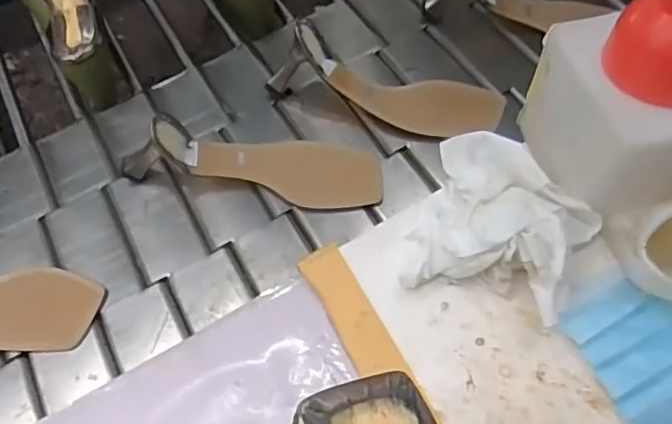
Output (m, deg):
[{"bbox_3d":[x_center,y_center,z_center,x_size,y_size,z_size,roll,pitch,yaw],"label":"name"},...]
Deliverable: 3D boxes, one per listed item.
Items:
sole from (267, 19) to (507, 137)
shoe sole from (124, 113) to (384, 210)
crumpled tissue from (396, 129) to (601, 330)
[{"bbox_3d":[0.050,-0.130,0.565,0.232,0.062,0.069,18,63,13],"label":"sole"},{"bbox_3d":[-0.076,-0.056,0.532,0.237,0.063,0.069,7,61,7],"label":"shoe sole"},{"bbox_3d":[0.122,0.007,0.422,0.118,0.048,0.131,21,62,15],"label":"crumpled tissue"}]

